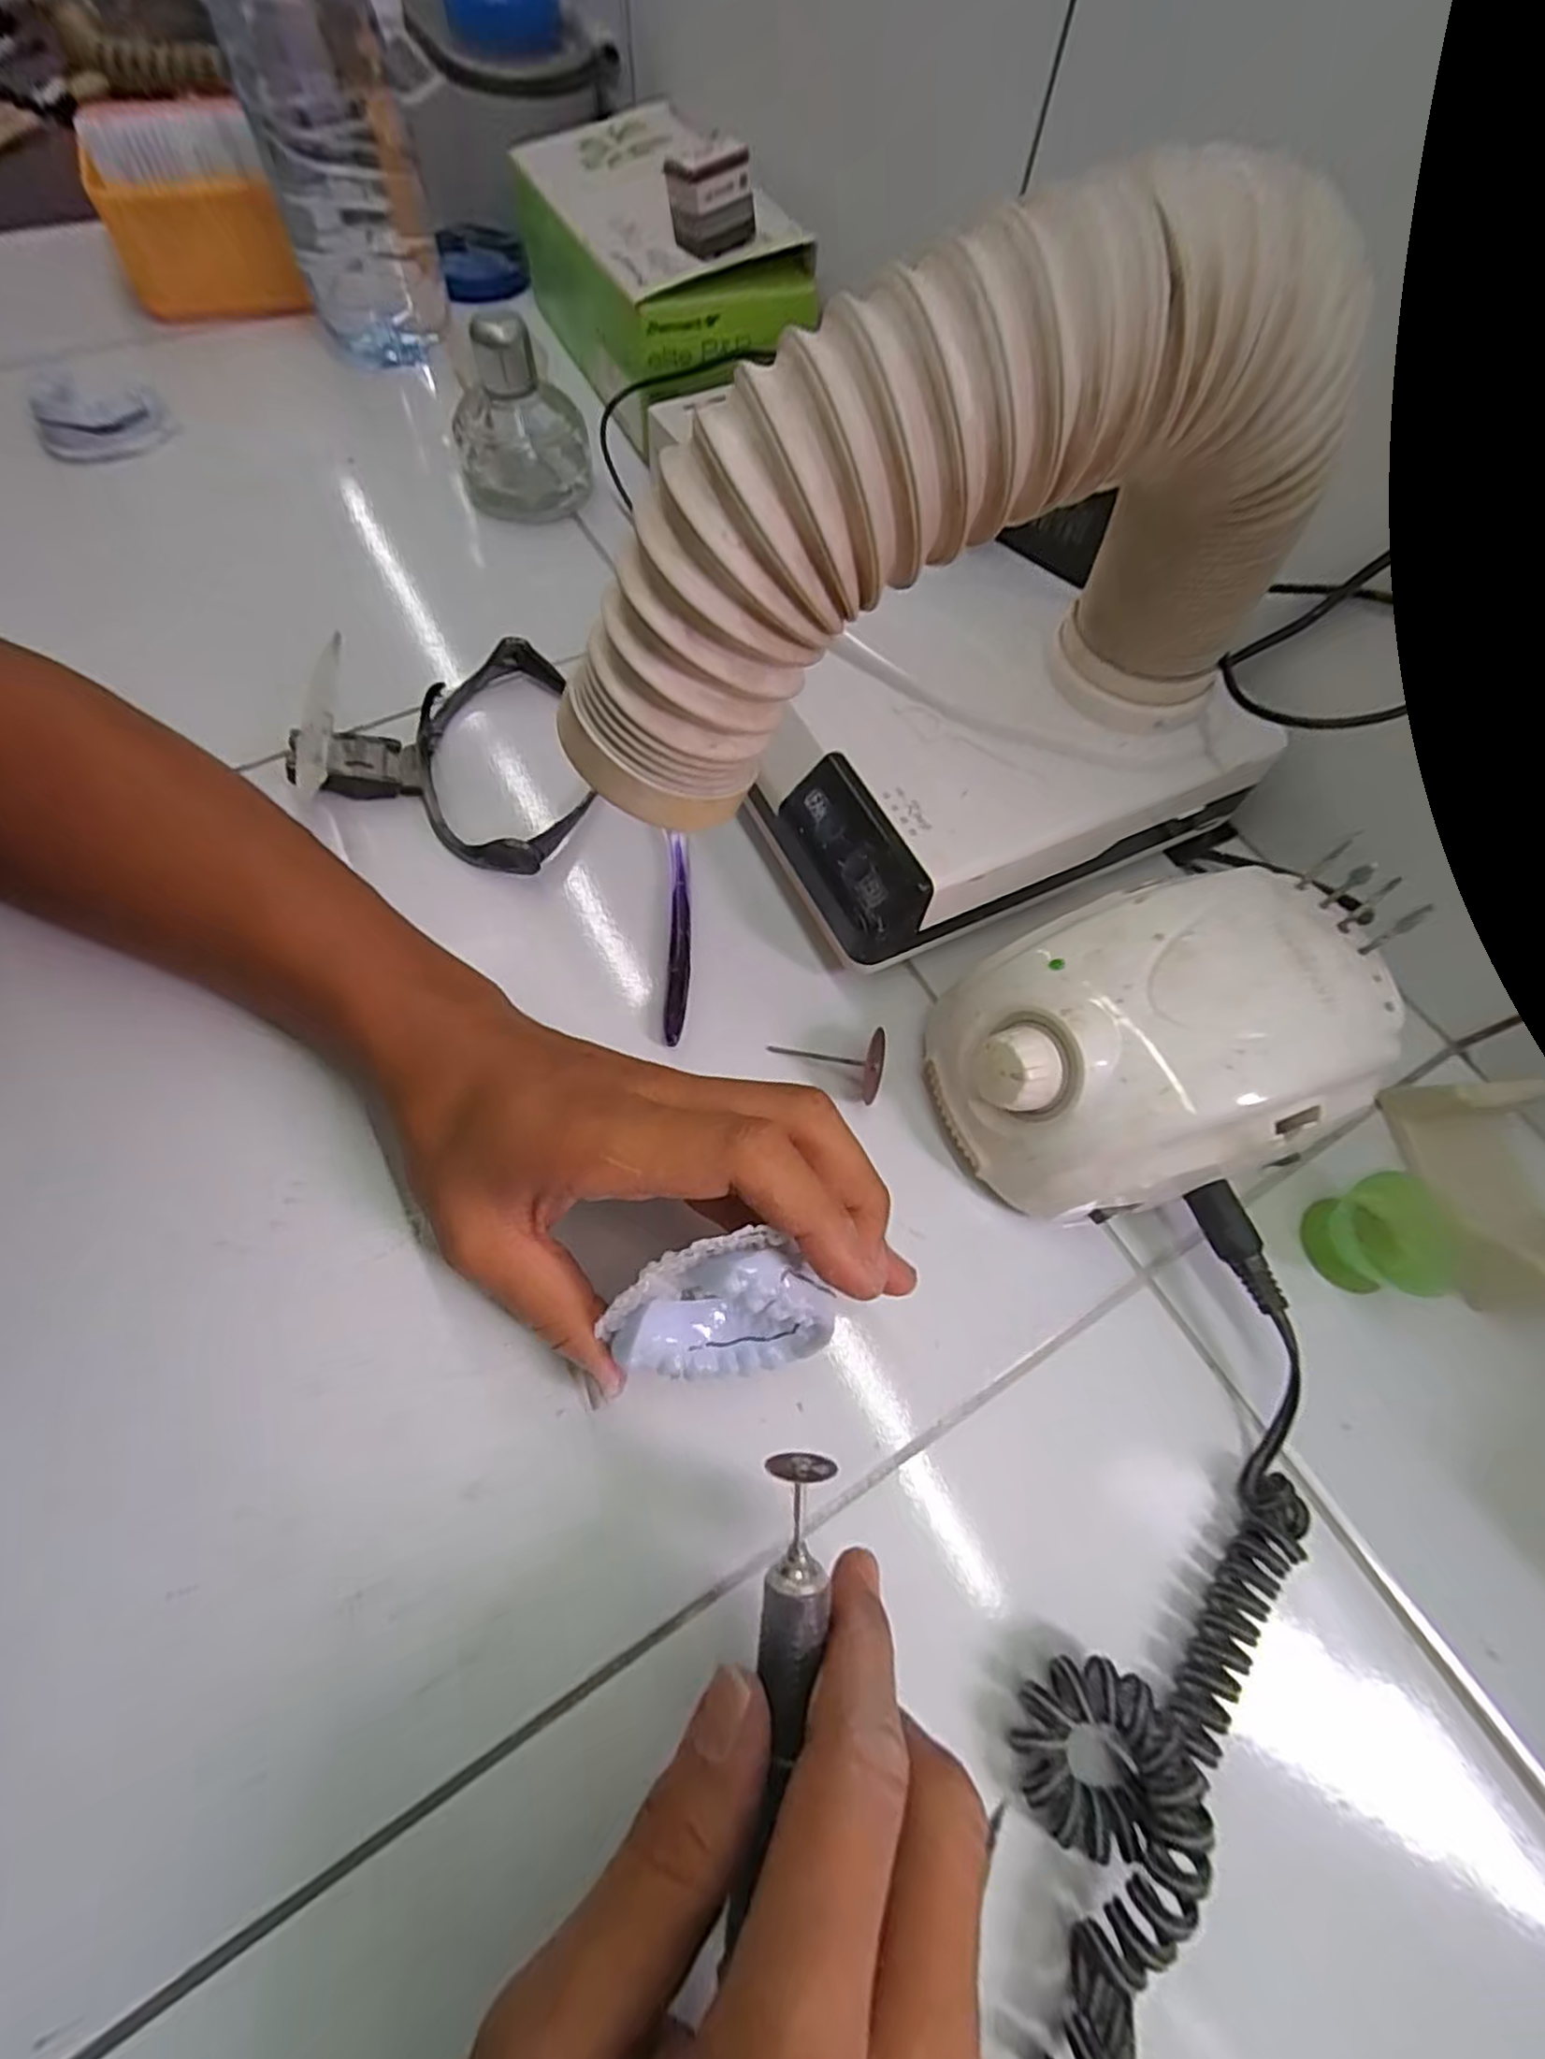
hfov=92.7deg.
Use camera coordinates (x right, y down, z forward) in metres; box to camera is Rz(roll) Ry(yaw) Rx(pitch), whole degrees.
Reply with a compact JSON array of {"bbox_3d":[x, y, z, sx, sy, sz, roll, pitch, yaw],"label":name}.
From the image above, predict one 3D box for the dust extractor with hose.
[{"bbox_3d":[0.067,-0.122,0.235,0.252,0.190,0.090,-23,69,-14],"label":"dust extractor with hose"}]

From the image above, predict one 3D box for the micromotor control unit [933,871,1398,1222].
[{"bbox_3d":[0.135,0.006,0.276,0.139,0.082,0.102,-17,68,-11],"label":"micromotor control unit"}]

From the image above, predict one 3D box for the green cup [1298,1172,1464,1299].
[{"bbox_3d":[0.233,0.080,0.283,0.038,0.025,0.042,-10,67,-8],"label":"green cup"}]

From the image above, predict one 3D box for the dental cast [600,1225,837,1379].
[{"bbox_3d":[-0.011,0.082,0.224,0.065,0.069,0.029,23,38,-23],"label":"dental cast"}]

